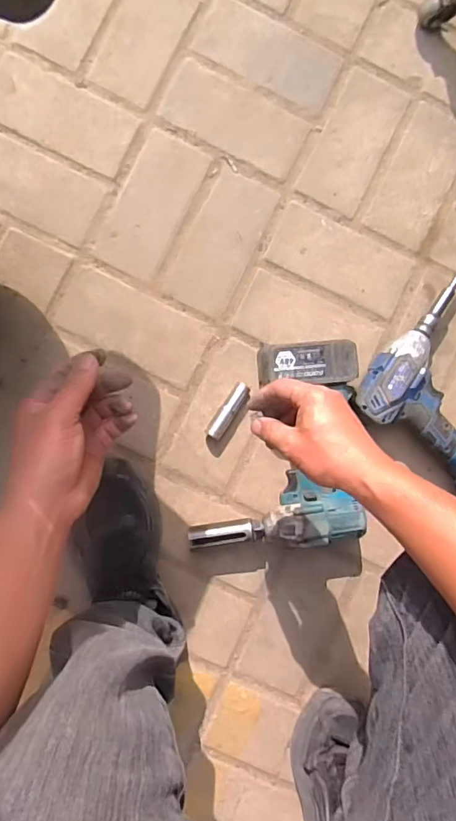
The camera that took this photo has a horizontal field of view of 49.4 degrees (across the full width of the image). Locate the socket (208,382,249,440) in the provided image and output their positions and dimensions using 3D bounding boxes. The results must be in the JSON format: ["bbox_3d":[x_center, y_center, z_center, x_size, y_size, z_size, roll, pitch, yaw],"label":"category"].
[{"bbox_3d":[0.001,0.001,0.628,0.020,0.019,0.078,33,88,-3],"label":"socket"}]

